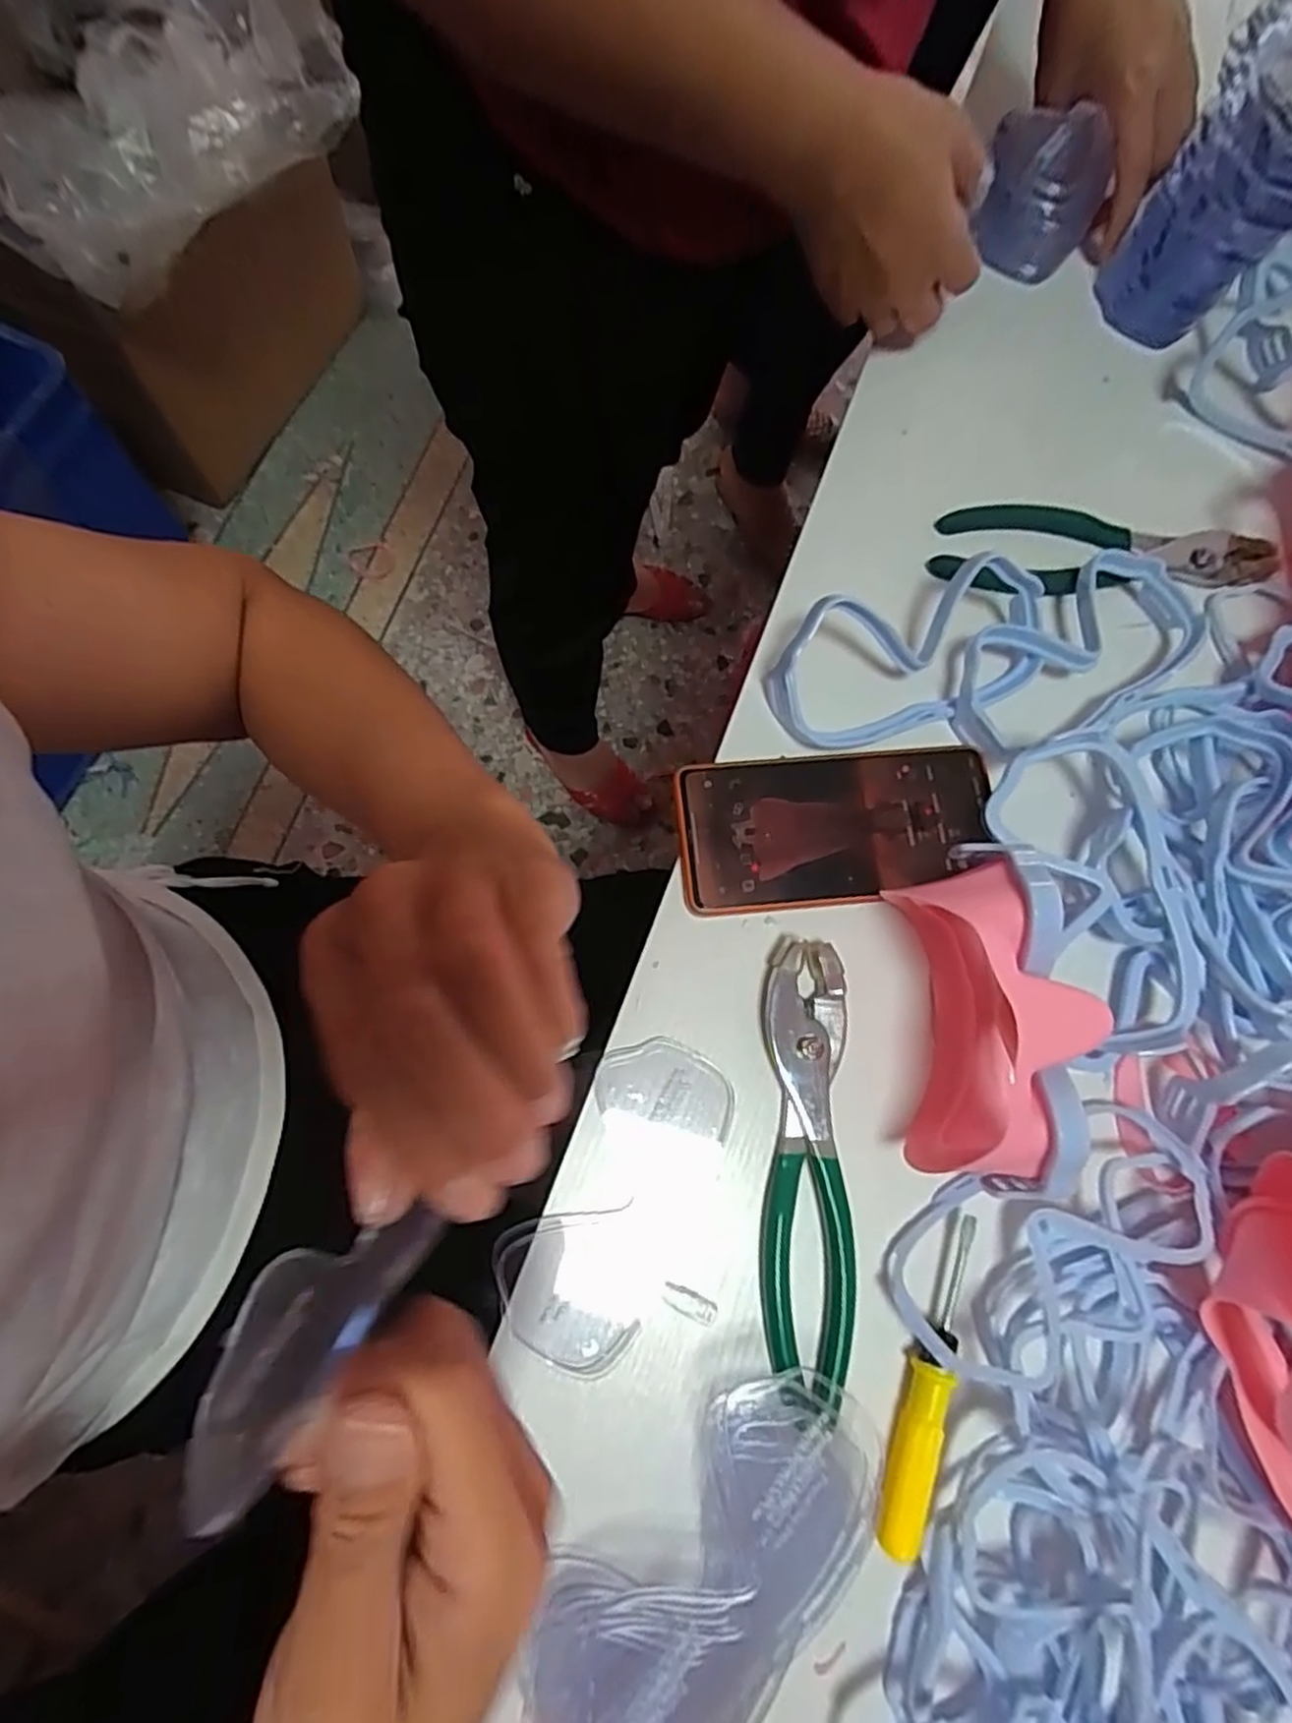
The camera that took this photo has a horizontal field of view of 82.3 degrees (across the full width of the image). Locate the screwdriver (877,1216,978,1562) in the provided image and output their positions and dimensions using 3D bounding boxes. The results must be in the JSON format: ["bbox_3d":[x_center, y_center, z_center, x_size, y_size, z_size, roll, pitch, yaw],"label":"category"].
[{"bbox_3d":[0.119,0.217,0.311,0.018,0.014,0.128,18,75,0],"label":"screwdriver"}]

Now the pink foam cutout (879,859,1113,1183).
[{"bbox_3d":[0.147,0.068,0.322,0.052,0.075,0.132,3,77,-3],"label":"pink foam cutout"}]

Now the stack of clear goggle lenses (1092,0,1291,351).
[{"bbox_3d":[0.344,-0.395,0.427,0.079,0.127,0.091,30,76,3],"label":"stack of clear goggle lenses"}]

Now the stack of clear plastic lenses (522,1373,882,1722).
[{"bbox_3d":[0.026,0.273,0.286,0.078,0.031,0.152,42,77,6],"label":"stack of clear plastic lenses"}]

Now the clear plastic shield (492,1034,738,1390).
[{"bbox_3d":[-0.012,0.150,0.331,0.067,0.007,0.139,30,76,3],"label":"clear plastic shield"}]

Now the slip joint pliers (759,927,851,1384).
[{"bbox_3d":[0.073,0.129,0.335,0.040,0.018,0.181,3,76,-4],"label":"slip joint pliers"}]

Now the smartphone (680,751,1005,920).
[{"bbox_3d":[0.095,-0.016,0.375,0.157,0.016,0.075,-5,77,-6],"label":"smartphone"}]

